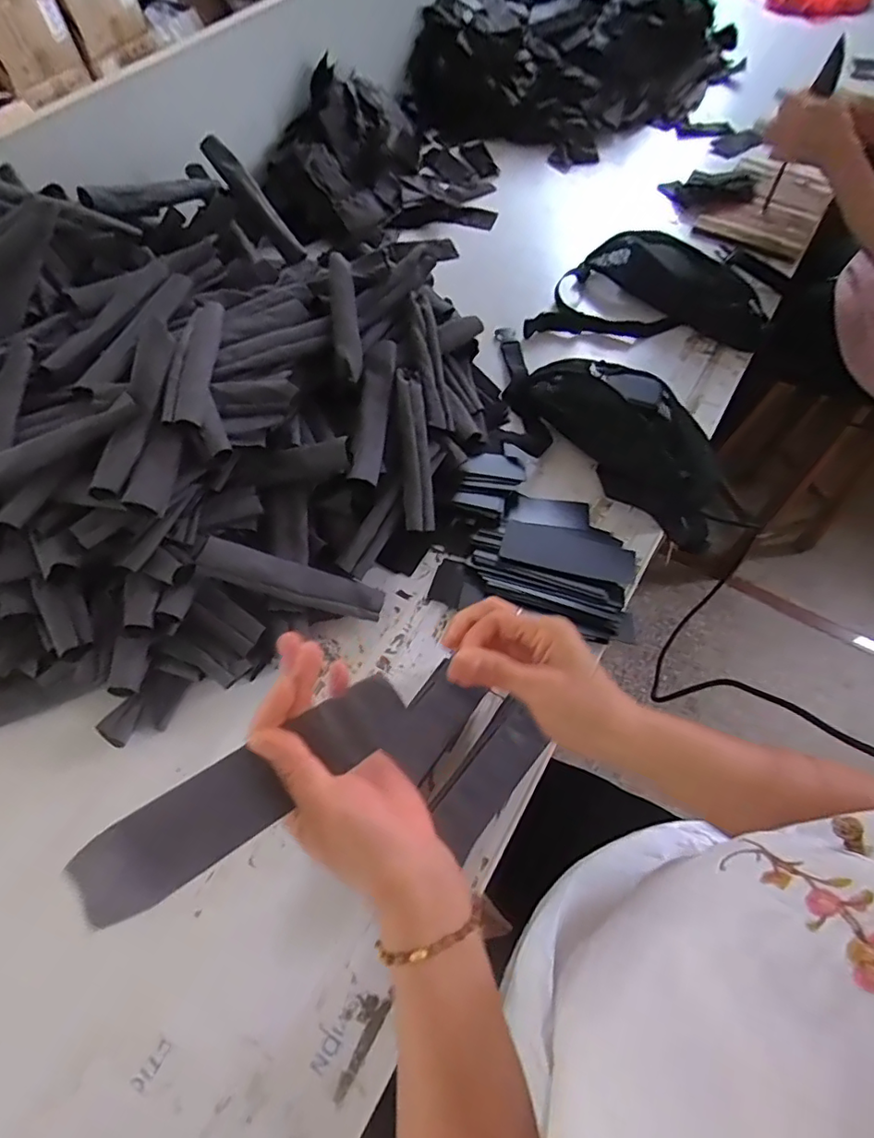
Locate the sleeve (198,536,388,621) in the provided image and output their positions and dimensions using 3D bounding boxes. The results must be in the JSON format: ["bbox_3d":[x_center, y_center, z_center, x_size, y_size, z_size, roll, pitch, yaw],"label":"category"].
[{"bbox_3d":[-0.145,0.013,0.570,0.187,0.009,0.039,19,73,-19],"label":"sleeve"}]

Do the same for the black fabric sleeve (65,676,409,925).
[{"bbox_3d":[-0.095,0.117,0.302,0.178,0.011,0.041,-27,86,-29],"label":"black fabric sleeve"}]

